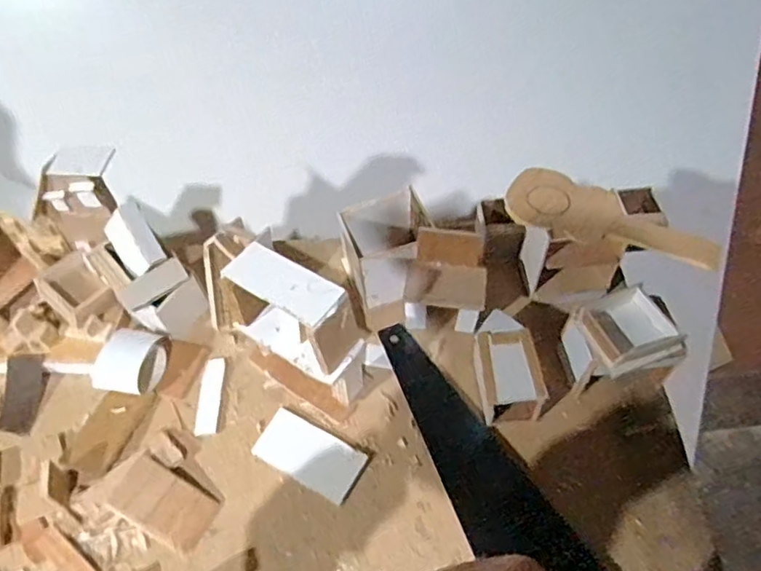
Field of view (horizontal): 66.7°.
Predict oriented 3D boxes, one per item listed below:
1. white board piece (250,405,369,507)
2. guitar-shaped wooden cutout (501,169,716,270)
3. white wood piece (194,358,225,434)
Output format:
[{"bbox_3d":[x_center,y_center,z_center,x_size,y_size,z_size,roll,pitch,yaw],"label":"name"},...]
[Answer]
[{"bbox_3d":[-0.067,0.160,0.549,0.101,0.008,0.050,23,58,20],"label":"white board piece"},{"bbox_3d":[0.217,-0.064,0.556,0.196,0.015,0.083,27,60,23],"label":"guitar-shaped wooden cutout"},{"bbox_3d":[-0.175,0.113,0.594,0.022,0.008,0.081,-4,53,2],"label":"white wood piece"}]

